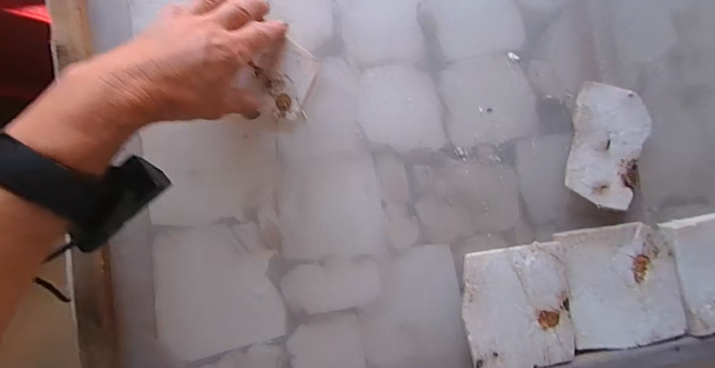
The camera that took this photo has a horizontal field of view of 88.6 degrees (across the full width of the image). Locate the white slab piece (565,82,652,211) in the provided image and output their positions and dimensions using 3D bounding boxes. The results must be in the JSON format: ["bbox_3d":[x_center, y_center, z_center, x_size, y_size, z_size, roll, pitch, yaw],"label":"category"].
[{"bbox_3d":[0.243,-0.037,0.356,0.070,0.016,0.114,17,82,-6],"label":"white slab piece"}]

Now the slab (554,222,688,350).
[{"bbox_3d":[0.252,0.096,0.349,0.106,0.017,0.108,-8,85,-9],"label":"slab"}]

